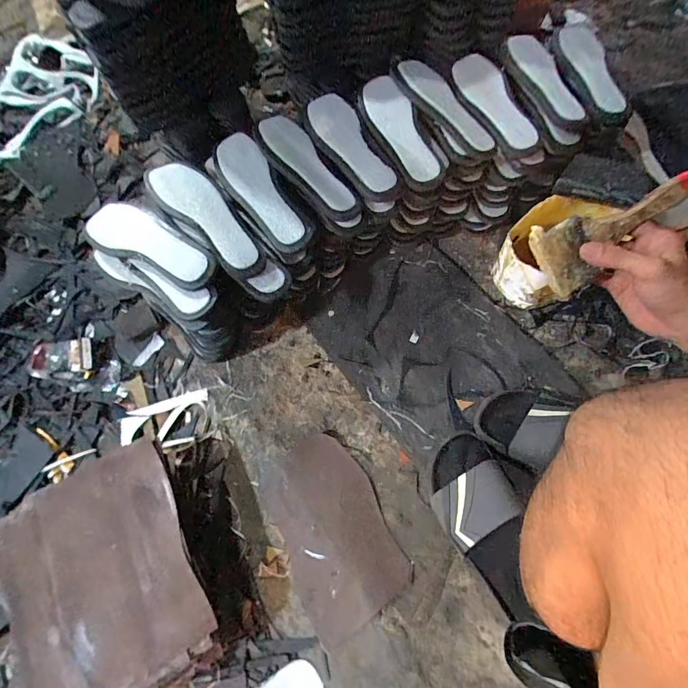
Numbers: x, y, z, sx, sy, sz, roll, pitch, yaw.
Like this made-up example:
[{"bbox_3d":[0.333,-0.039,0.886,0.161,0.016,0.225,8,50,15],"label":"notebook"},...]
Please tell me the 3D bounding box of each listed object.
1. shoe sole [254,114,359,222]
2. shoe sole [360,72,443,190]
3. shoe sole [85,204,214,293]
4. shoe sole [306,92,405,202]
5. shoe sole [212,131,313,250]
[{"bbox_3d":[-0.063,-0.285,0.603,0.083,0.043,0.233,-32,66,-10],"label":"shoe sole"},{"bbox_3d":[0.092,-0.351,0.622,0.076,0.036,0.231,-22,78,-10],"label":"shoe sole"},{"bbox_3d":[-0.286,-0.151,0.553,0.226,0.031,0.076,24,69,15],"label":"shoe sole"},{"bbox_3d":[0.010,-0.326,0.619,0.089,0.043,0.240,-25,65,-7],"label":"shoe sole"},{"bbox_3d":[-0.133,-0.240,0.609,0.078,0.025,0.231,-34,77,-3],"label":"shoe sole"}]

